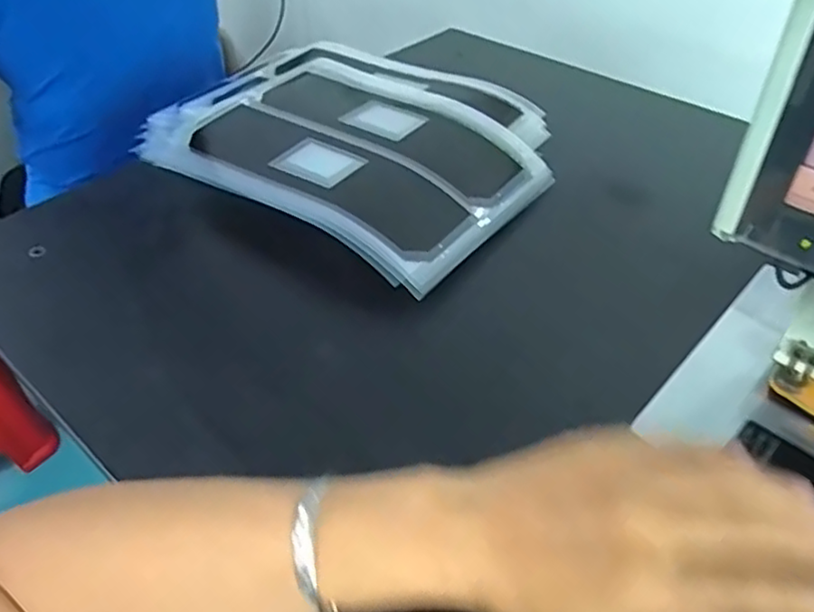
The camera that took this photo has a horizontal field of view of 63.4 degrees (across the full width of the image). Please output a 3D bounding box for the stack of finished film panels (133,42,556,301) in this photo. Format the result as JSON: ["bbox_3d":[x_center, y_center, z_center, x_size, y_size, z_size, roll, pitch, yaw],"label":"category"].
[{"bbox_3d":[-0.047,-0.163,0.628,0.344,0.047,0.273,29,51,27],"label":"stack of finished film panels"}]

